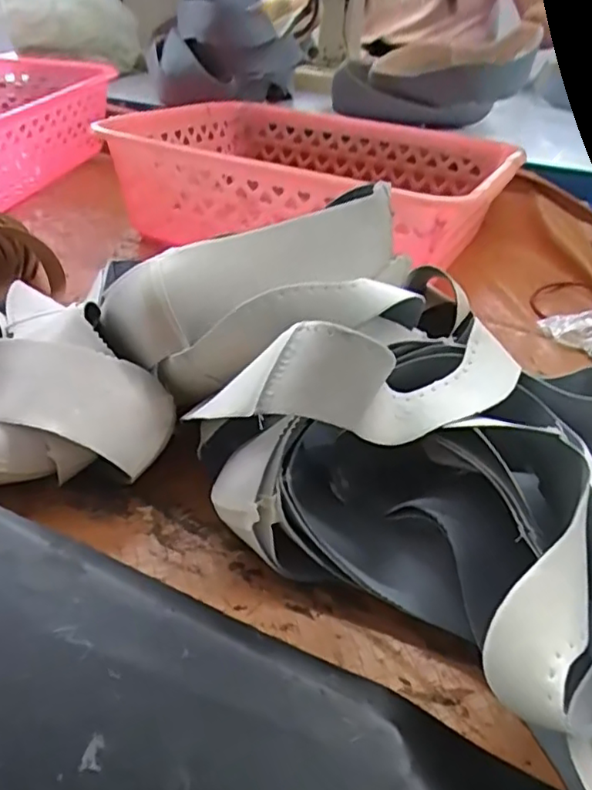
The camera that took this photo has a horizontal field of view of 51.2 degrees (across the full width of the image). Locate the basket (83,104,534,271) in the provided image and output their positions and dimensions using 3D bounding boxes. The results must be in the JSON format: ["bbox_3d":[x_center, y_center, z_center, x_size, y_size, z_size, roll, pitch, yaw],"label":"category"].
[{"bbox_3d":[0.026,-0.248,0.719,0.416,0.113,0.325,23,43,24],"label":"basket"}]

